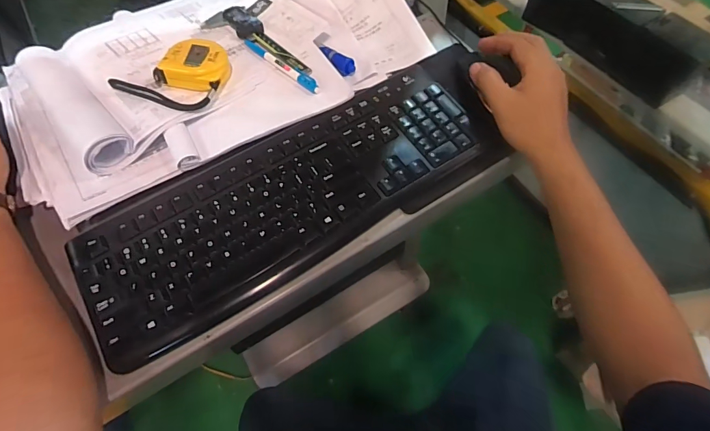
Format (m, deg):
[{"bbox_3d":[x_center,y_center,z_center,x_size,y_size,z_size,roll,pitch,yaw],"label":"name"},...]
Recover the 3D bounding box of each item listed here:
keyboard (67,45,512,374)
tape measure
[{"bbox_3d":[-0.043,-0.032,0.410,0.473,0.031,0.150,-30,64,-14],"label":"keyboard"},{"bbox_3d":[-0.208,-0.165,0.439,0.109,0.031,0.084,11,62,8],"label":"tape measure"}]

